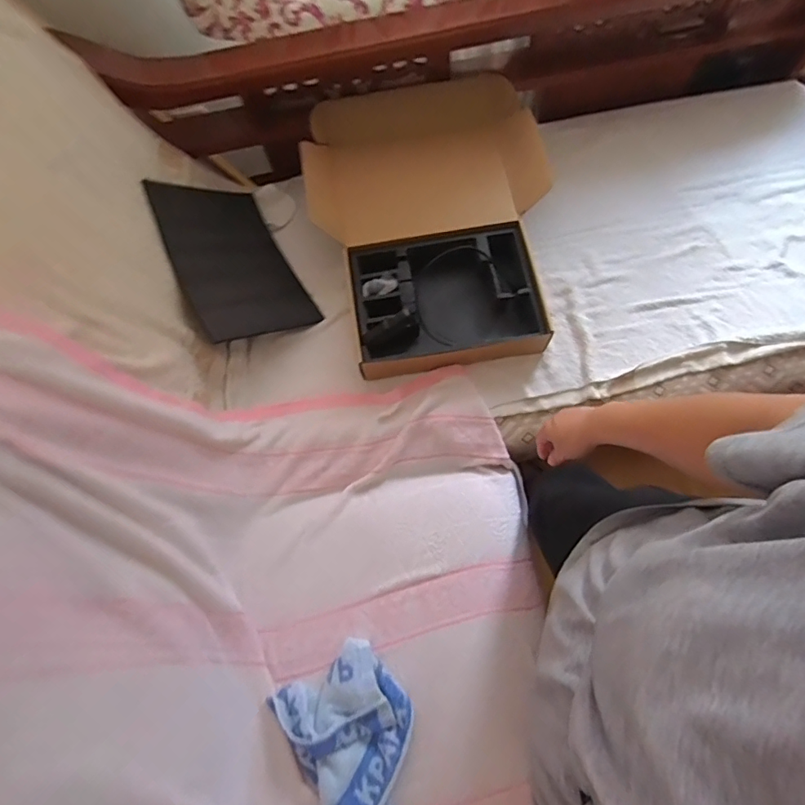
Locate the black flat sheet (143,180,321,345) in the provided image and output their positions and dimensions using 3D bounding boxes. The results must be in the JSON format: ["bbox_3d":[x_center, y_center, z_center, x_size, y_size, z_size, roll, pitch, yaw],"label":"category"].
[{"bbox_3d":[-0.331,-0.283,0.975,0.242,0.033,0.329,-22,82,-47],"label":"black flat sheet"}]

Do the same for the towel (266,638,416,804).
[{"bbox_3d":[-0.053,0.592,0.734,0.208,0.058,0.402,-24,72,-3],"label":"towel"}]

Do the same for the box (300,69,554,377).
[{"bbox_3d":[0.071,-0.346,1.000,0.491,0.169,0.568,-8,72,2],"label":"box"}]

